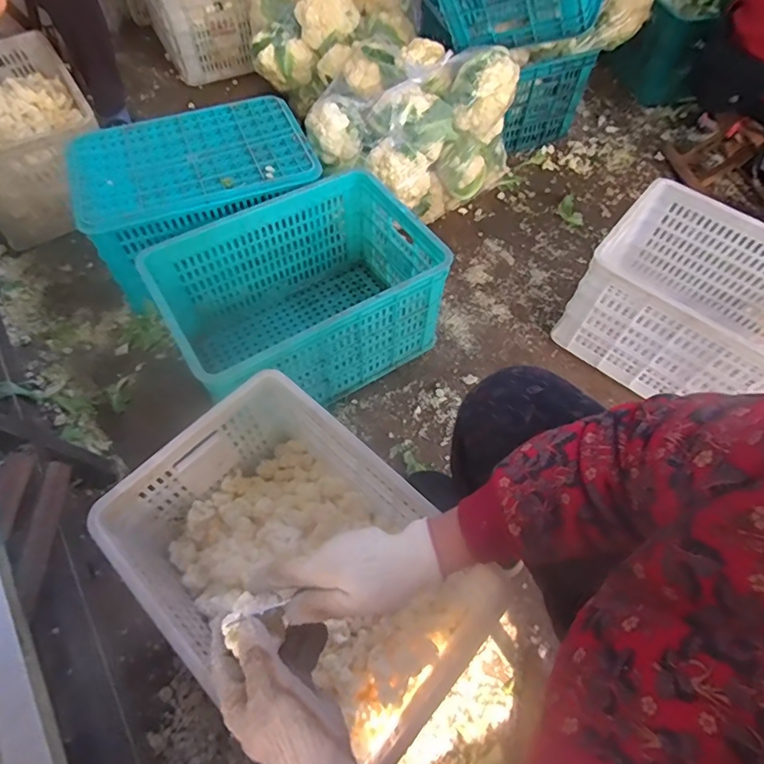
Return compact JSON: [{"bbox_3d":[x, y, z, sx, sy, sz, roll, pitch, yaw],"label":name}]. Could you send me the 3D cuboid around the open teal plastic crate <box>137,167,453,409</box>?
[{"bbox_3d":[-0.167,-0.171,1.030,0.516,0.266,0.373,-29,65,-17],"label":"open teal plastic crate"}]

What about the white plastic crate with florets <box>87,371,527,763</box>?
[{"bbox_3d":[-0.127,0.282,0.749,0.512,0.235,0.345,40,66,19],"label":"white plastic crate with florets"}]

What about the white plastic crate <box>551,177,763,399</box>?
[{"bbox_3d":[0.702,-0.142,1.040,0.502,0.269,0.351,34,65,17],"label":"white plastic crate"}]

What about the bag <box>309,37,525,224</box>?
[{"bbox_3d":[0.068,-0.634,1.237,0.448,0.301,0.402,23,62,11],"label":"bag"}]

